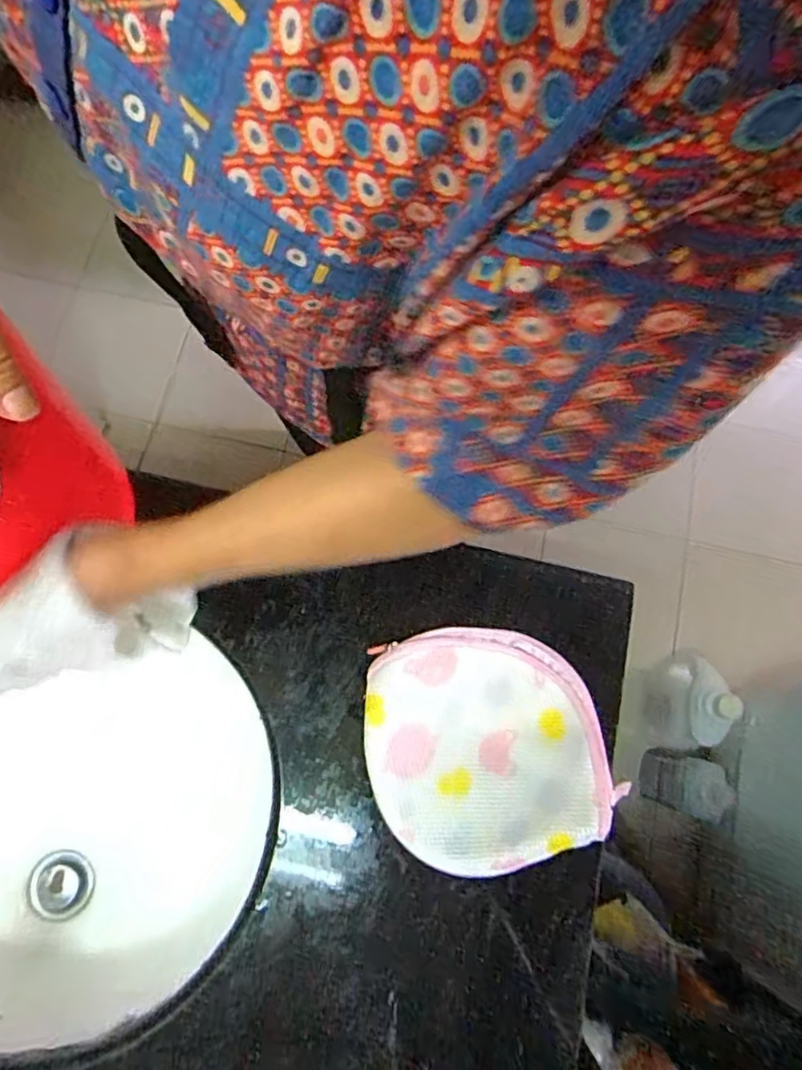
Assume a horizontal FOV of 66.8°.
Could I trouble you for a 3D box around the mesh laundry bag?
[{"bbox_3d":[0.062,0.159,0.467,0.174,0.055,0.176,-8,75,-1],"label":"mesh laundry bag"}]

